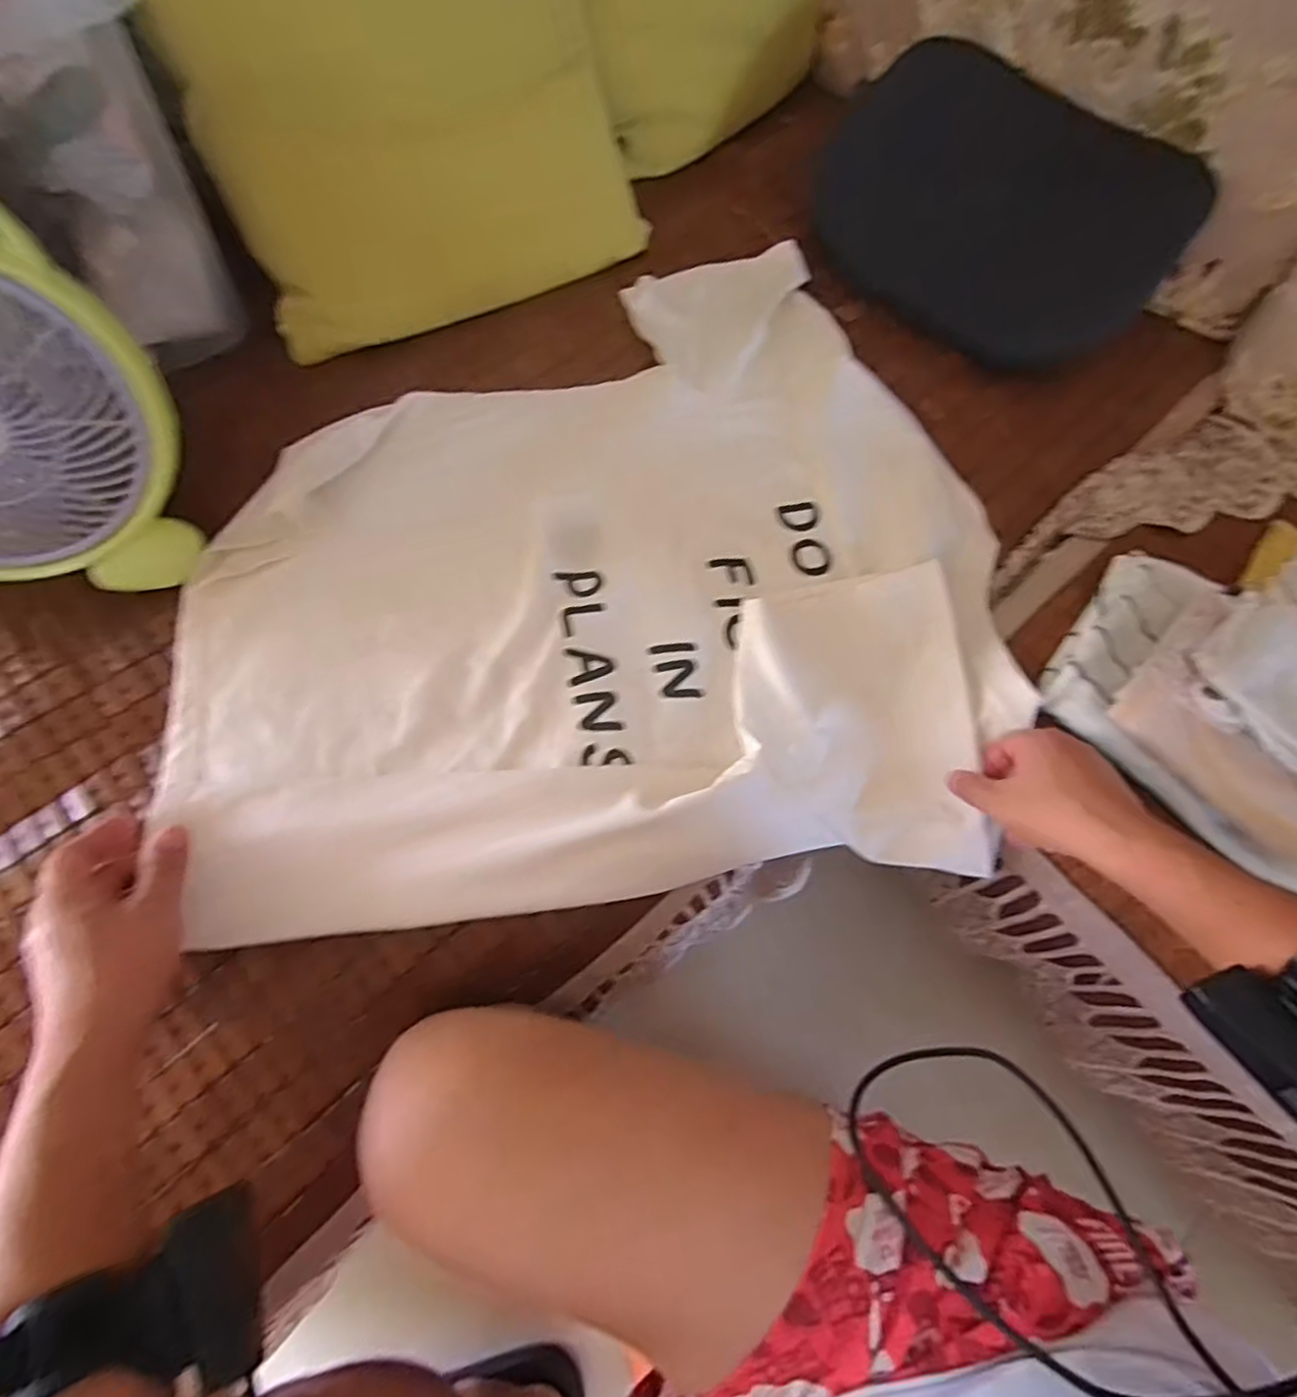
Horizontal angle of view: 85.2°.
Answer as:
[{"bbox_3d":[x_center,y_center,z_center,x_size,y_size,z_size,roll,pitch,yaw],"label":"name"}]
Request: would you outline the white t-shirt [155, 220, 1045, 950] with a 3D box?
[{"bbox_3d":[-0.033,-0.111,0.588,0.632,0.089,0.533,-5,72,-4],"label":"white t-shirt"}]

